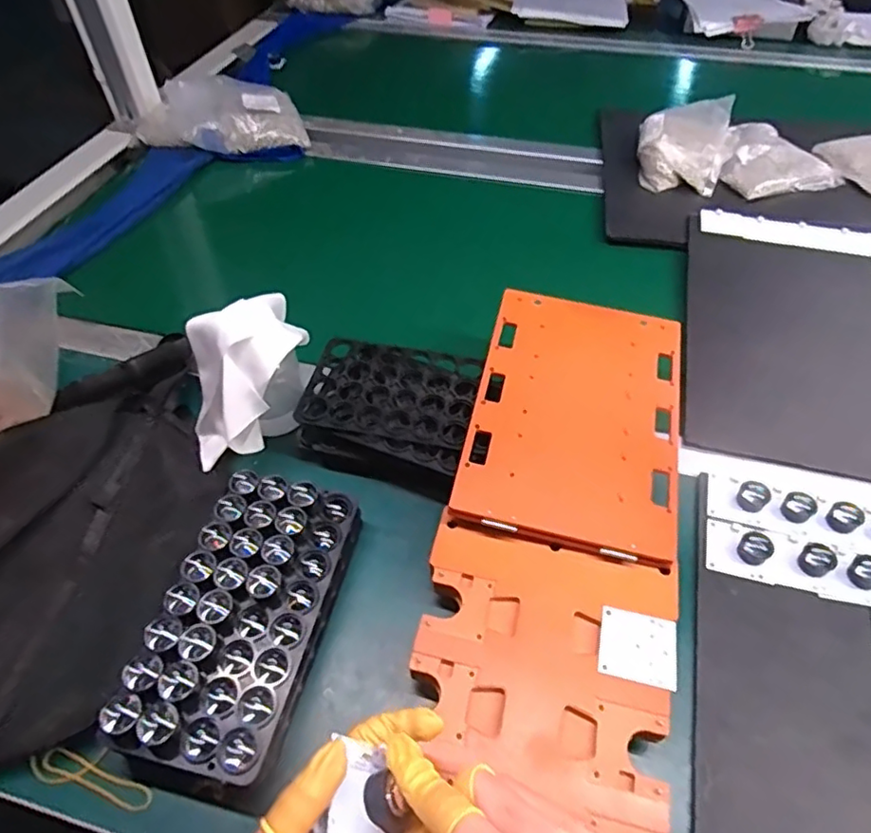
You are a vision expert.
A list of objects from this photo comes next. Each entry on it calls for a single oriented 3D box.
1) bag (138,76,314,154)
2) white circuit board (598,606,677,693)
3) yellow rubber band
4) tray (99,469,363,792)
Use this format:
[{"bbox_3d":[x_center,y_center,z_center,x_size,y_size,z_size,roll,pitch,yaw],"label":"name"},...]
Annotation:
[{"bbox_3d":[-0.326,-0.459,0.903,0.256,0.055,0.191,-6,50,-4],"label":"bag"},{"bbox_3d":[0.131,0.148,0.382,0.047,0.004,0.044,10,53,11],"label":"white circuit board"},{"bbox_3d":[-0.210,0.219,0.366,0.080,0.005,0.025,10,51,10],"label":"yellow rubber band"},{"bbox_3d":[-0.125,0.133,0.404,0.097,0.052,0.192,10,51,10],"label":"tray"}]

